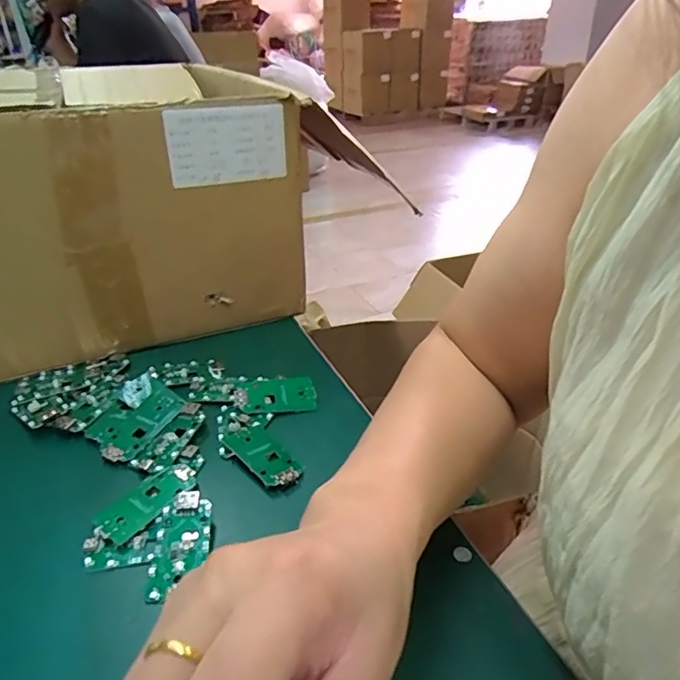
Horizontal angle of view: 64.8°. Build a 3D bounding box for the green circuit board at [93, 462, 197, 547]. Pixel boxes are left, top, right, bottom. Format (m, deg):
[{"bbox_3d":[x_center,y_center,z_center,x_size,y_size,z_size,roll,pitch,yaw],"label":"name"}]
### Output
[{"bbox_3d":[-0.120,0.101,0.336,0.031,0.007,0.065,22,38,35],"label":"green circuit board"}]

